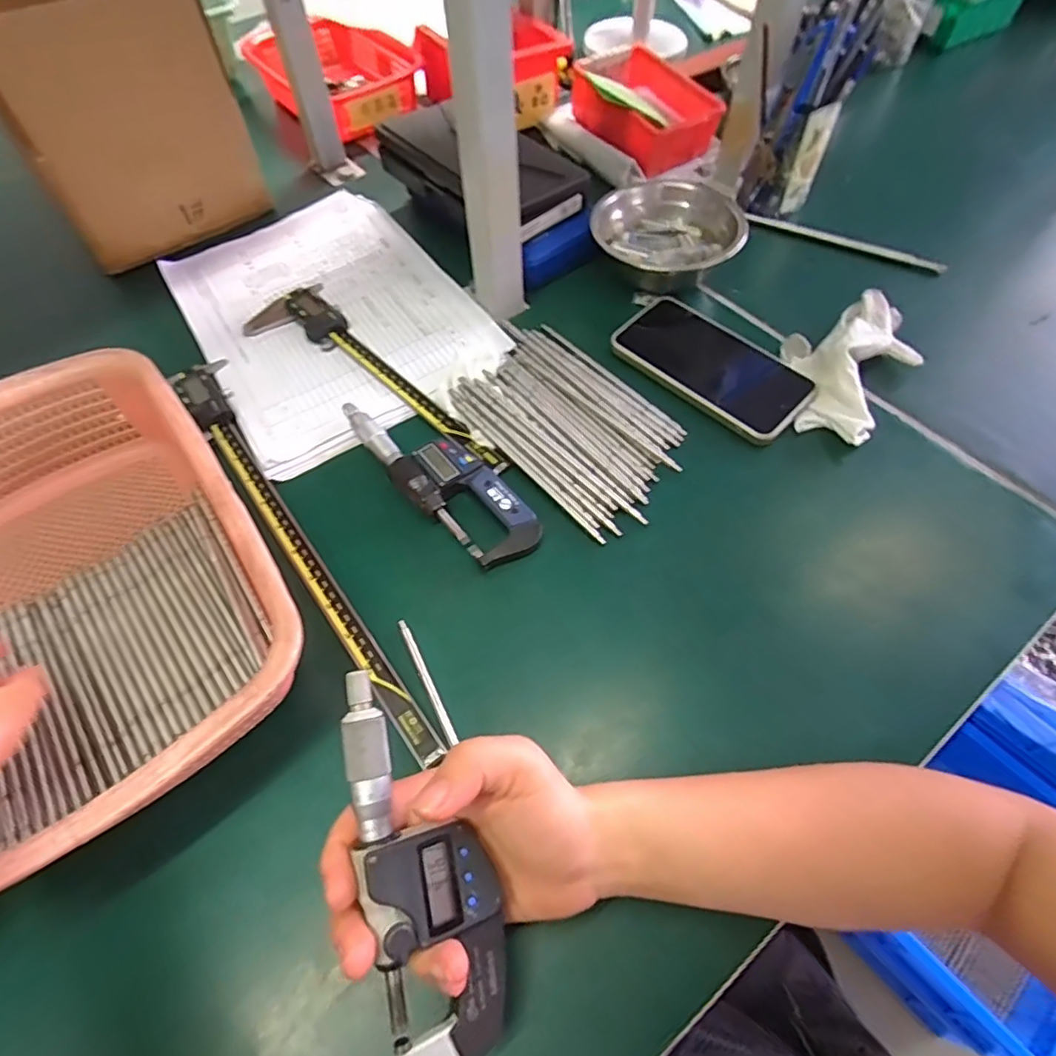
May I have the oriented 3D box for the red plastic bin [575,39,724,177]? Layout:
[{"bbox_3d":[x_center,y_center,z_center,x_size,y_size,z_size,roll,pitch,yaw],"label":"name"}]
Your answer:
[{"bbox_3d":[0.124,-0.444,0.630,0.104,0.058,0.146,-31,62,-18],"label":"red plastic bin"}]

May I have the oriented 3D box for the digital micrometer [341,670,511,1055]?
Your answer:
[{"bbox_3d":[-0.045,0.140,0.252,0.052,0.026,0.157,-11,88,-34],"label":"digital micrometer"}]

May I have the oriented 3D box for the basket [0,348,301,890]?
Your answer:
[{"bbox_3d":[-0.273,0.042,0.347,0.225,0.074,0.301,-33,63,-19],"label":"basket"}]

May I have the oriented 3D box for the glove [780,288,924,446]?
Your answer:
[{"bbox_3d":[0.255,-0.136,0.475,0.094,0.037,0.157,36,64,21],"label":"glove"}]

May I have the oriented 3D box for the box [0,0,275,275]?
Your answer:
[{"bbox_3d":[-0.401,-0.413,0.555,0.178,0.190,0.245,-34,63,-19],"label":"box"}]

